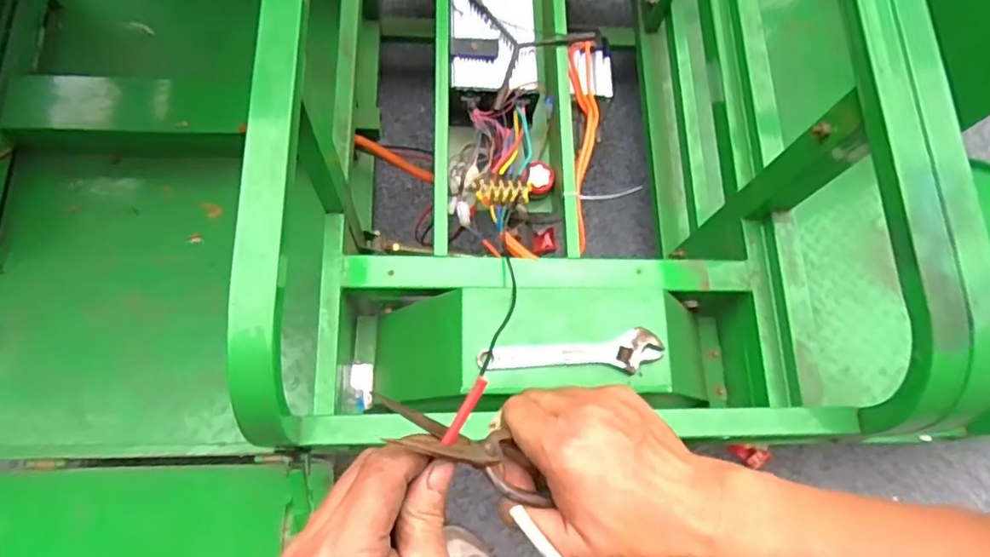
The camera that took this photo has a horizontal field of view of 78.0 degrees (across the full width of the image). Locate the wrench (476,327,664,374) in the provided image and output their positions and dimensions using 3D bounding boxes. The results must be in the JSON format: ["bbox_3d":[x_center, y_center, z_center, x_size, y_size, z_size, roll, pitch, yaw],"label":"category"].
[{"bbox_3d":[0.100,0.096,0.794,0.239,0.023,0.051,-2,73,-5],"label":"wrench"}]

